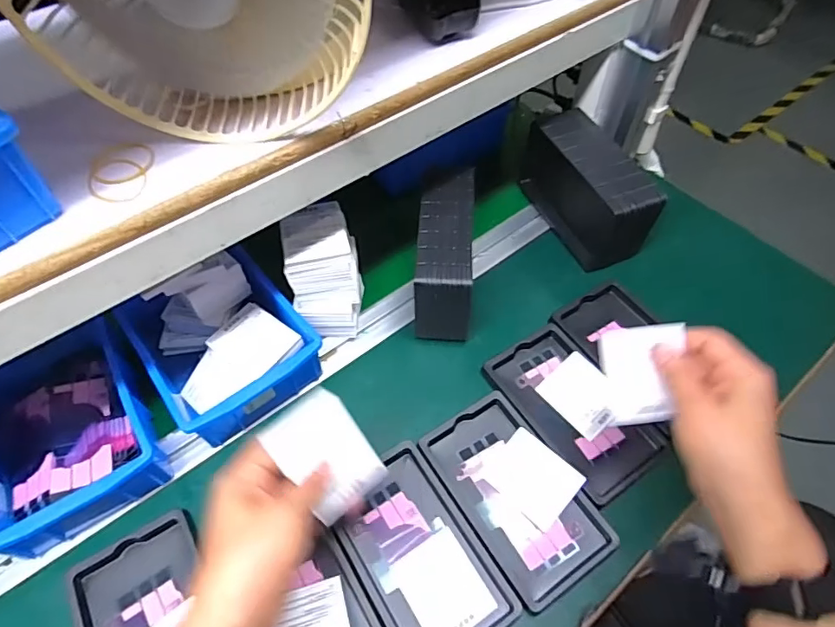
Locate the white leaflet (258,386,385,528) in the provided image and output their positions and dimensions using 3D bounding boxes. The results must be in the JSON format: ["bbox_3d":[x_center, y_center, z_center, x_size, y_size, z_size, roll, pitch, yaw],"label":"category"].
[{"bbox_3d":[-0.062,0.096,0.352,0.057,0.004,0.079,-37,96,-31],"label":"white leaflet"}]

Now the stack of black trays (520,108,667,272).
[{"bbox_3d":[0.192,-0.143,0.589,0.066,0.101,0.175,-20,57,-13],"label":"stack of black trays"}]

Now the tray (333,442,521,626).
[{"bbox_3d":[0.001,0.192,0.408,0.092,0.014,0.153,-29,60,-18],"label":"tray"}]

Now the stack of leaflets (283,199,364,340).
[{"bbox_3d":[-0.089,-0.036,0.504,0.060,0.122,0.084,-4,55,-1],"label":"stack of leaflets"}]

